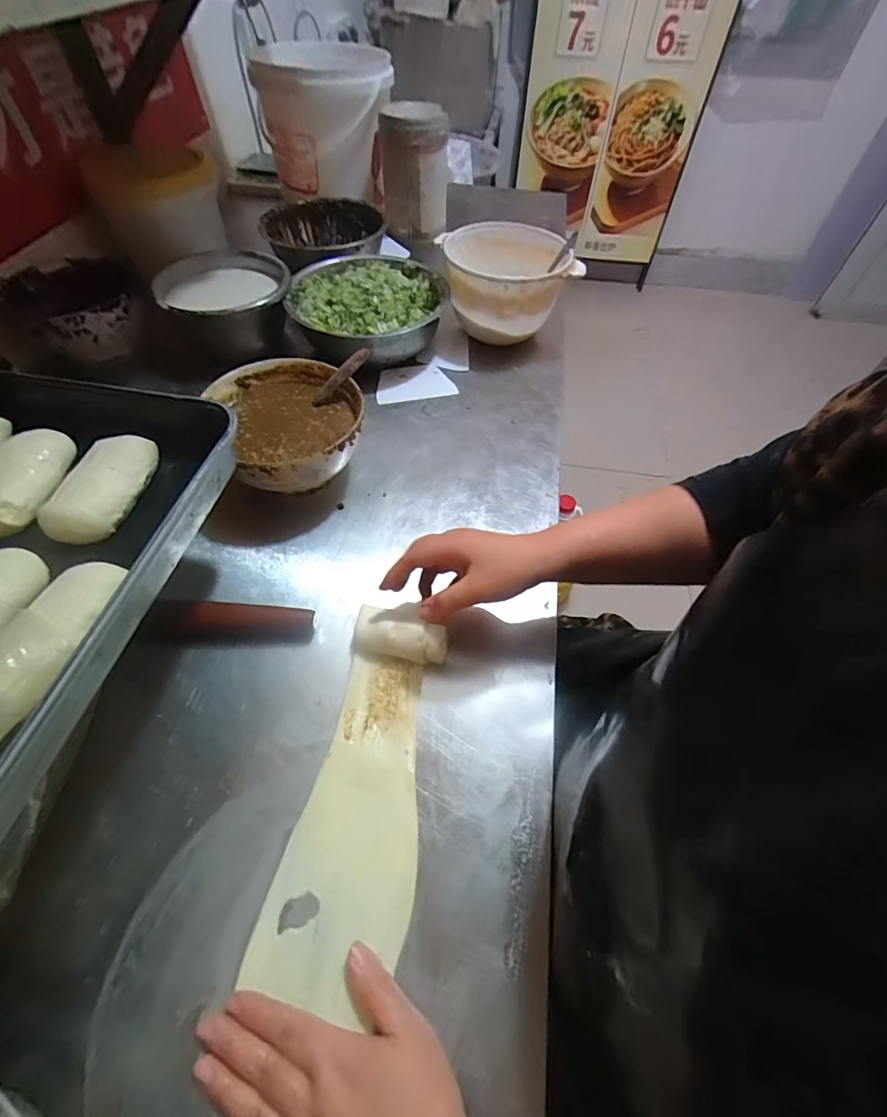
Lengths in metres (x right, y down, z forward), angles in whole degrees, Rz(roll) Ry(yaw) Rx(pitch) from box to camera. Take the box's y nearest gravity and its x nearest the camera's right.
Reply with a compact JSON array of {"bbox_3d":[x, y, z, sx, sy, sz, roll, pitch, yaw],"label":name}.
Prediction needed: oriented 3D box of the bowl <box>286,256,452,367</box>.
[{"bbox_3d":[-0.114,-0.378,0.683,0.227,0.072,0.237,1,56,-1],"label":"bowl"}]

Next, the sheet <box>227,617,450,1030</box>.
[{"bbox_3d":[-0.059,0.171,0.353,0.097,0.028,0.265,10,61,4],"label":"sheet"}]

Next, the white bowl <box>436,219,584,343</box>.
[{"bbox_3d":[0.093,-0.414,0.688,0.174,0.116,0.176,-11,57,-10],"label":"white bowl"}]

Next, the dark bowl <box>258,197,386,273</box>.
[{"bbox_3d":[-0.215,-0.558,0.791,0.211,0.073,0.259,-1,56,-3],"label":"dark bowl"}]

